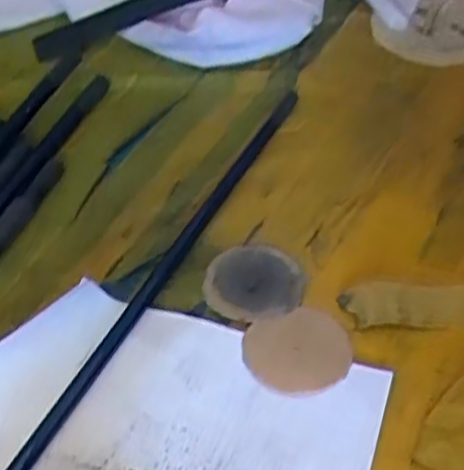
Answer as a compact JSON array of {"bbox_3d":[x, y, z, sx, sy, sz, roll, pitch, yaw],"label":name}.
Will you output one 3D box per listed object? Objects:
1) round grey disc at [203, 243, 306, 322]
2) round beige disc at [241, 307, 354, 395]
[{"bbox_3d":[0.014,0.028,0.448,0.057,0.004,0.058,0,48,0],"label":"round grey disc"},{"bbox_3d":[0.036,0.063,0.412,0.058,0.004,0.052,-21,51,-18],"label":"round beige disc"}]

